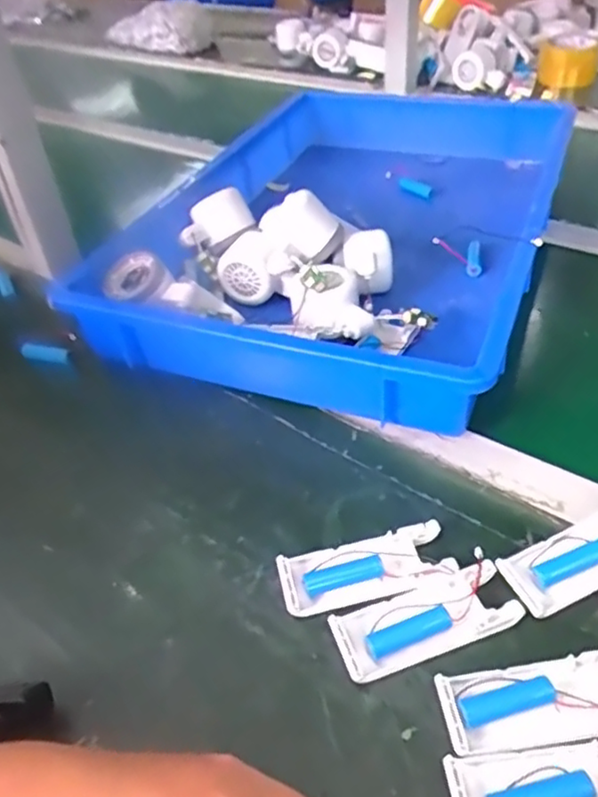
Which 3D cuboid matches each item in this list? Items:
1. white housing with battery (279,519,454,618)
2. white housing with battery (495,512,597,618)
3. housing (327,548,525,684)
[{"bbox_3d":[0.041,0.107,0.395,0.104,0.011,0.039,-12,43,-6],"label":"white housing with battery"},{"bbox_3d":[0.176,0.094,0.385,0.109,0.015,0.040,-19,44,-13],"label":"white housing with battery"},{"bbox_3d":[0.072,0.126,0.364,0.104,0.014,0.042,-17,43,-12],"label":"housing"}]

